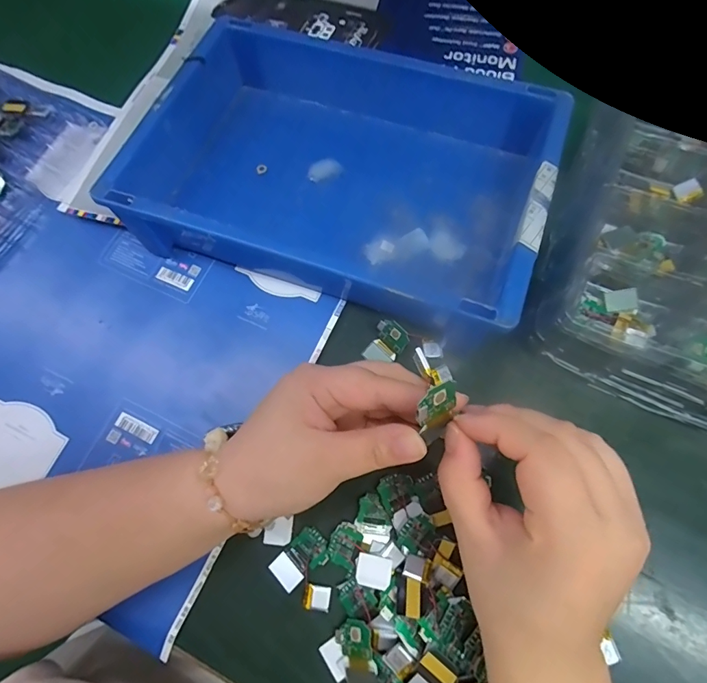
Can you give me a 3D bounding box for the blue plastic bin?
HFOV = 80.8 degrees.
[{"bbox_3d":[-0.010,-0.136,0.337,0.297,0.075,0.208,19,72,9],"label":"blue plastic bin"}]

